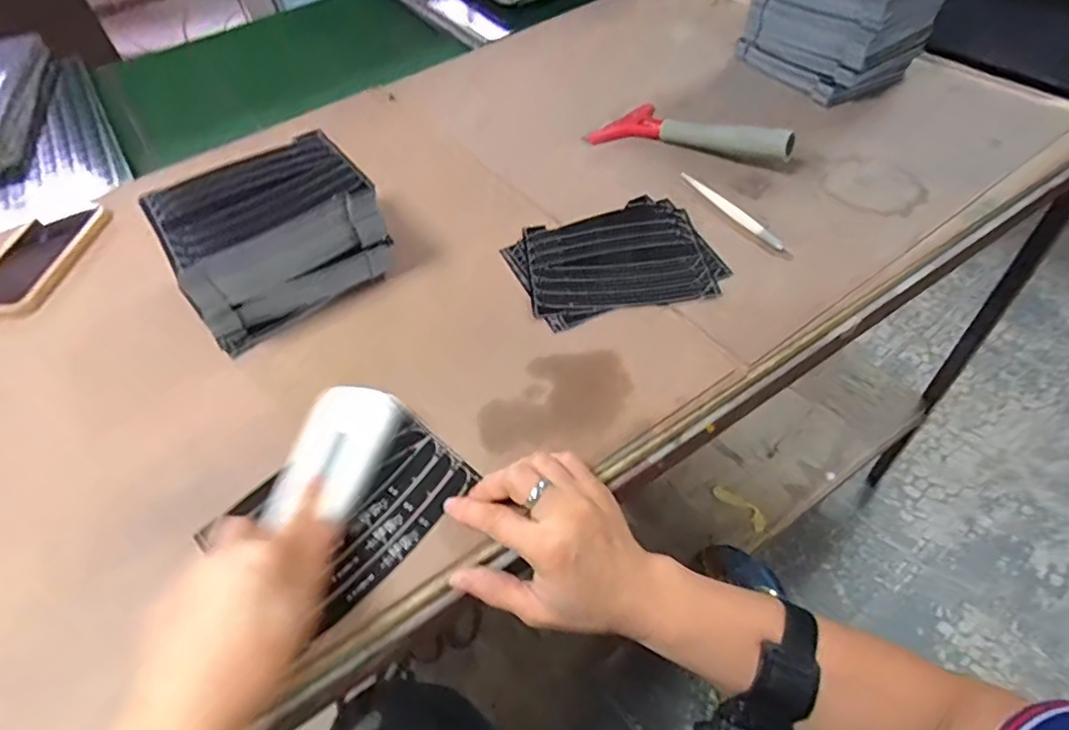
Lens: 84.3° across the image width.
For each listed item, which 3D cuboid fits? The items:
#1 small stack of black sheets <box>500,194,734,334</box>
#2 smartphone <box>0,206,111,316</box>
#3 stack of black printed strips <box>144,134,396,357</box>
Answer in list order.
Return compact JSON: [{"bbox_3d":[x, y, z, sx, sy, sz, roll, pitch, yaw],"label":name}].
[{"bbox_3d":[0.072,-0.097,0.539,0.173,0.008,0.145,-17,51,-7],"label":"small stack of black sheets"},{"bbox_3d":[-0.507,-0.109,0.604,0.075,0.011,0.165,7,51,2],"label":"smartphone"},{"bbox_3d":[-0.228,-0.110,0.520,0.167,0.107,0.112,-33,54,-19],"label":"stack of black printed strips"}]

